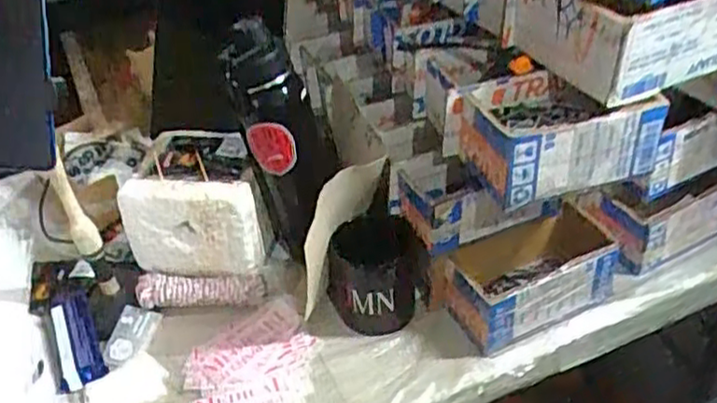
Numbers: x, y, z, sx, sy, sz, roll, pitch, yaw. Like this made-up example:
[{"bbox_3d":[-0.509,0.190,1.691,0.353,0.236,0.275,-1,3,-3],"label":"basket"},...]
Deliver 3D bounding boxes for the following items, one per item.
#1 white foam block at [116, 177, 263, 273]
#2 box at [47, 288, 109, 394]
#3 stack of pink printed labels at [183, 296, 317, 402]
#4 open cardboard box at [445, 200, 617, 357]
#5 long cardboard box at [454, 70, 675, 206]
[{"bbox_3d":[-0.182,0.033,0.771,0.145,0.119,0.042,-1,39,5],"label":"white foam block"},{"bbox_3d":[-0.295,0.141,0.733,0.046,0.021,0.126,-20,41,-19],"label":"box"},{"bbox_3d":[-0.105,0.159,0.697,0.128,0.012,0.127,-19,41,-18],"label":"stack of pink printed labels"},{"bbox_3d":[0.166,0.074,0.720,0.149,0.087,0.099,-18,40,-16],"label":"open cardboard box"},{"bbox_3d":[0.173,-0.061,0.628,0.149,0.065,0.101,-16,40,-15],"label":"long cardboard box"}]

